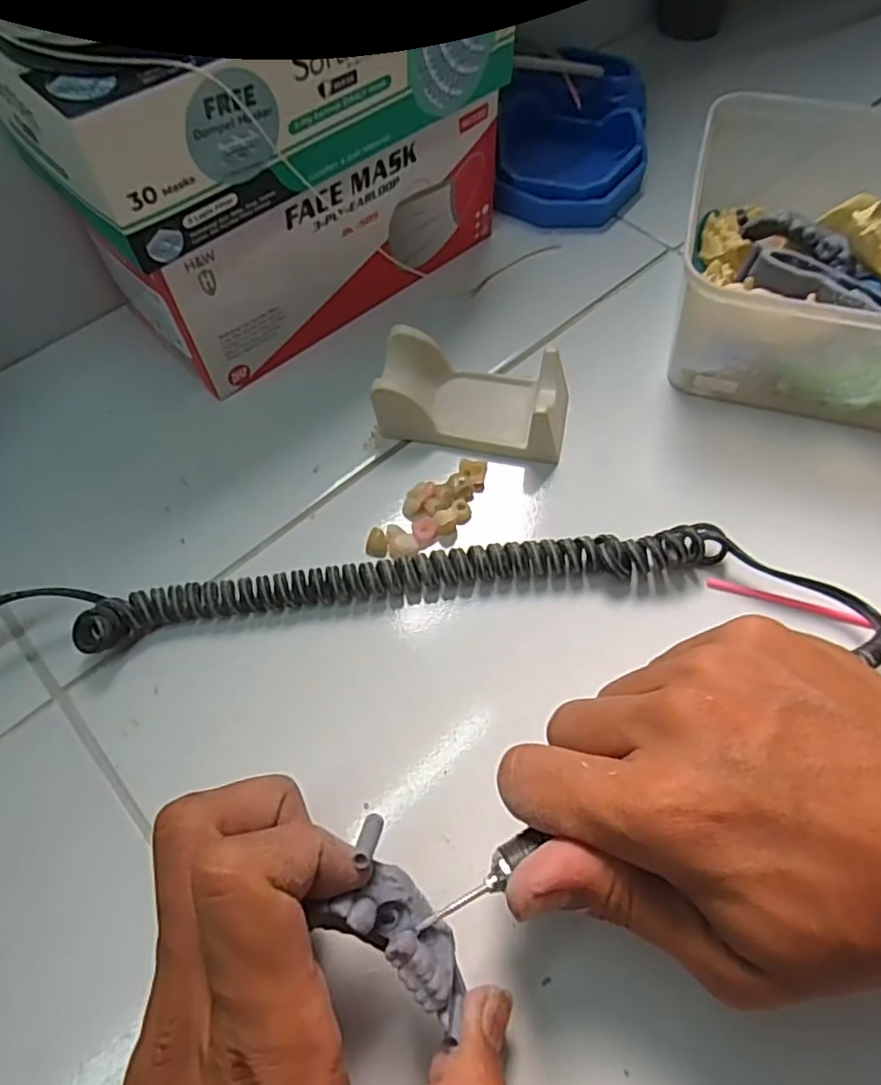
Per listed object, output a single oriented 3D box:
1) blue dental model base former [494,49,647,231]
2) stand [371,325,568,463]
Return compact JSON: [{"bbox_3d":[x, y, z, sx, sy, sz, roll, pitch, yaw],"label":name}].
[{"bbox_3d":[0.084,-0.256,0.415,0.092,0.024,0.116,4,80,1],"label":"blue dental model base former"},{"bbox_3d":[0.016,-0.072,0.323,0.090,0.033,0.049,9,60,6],"label":"stand"}]

